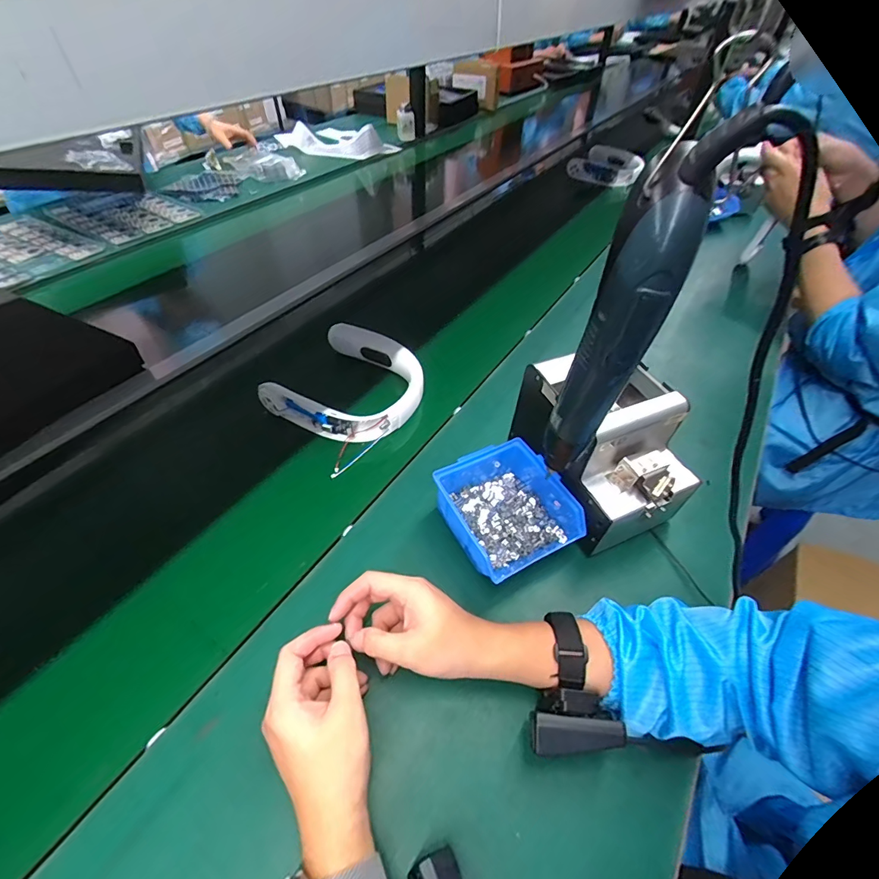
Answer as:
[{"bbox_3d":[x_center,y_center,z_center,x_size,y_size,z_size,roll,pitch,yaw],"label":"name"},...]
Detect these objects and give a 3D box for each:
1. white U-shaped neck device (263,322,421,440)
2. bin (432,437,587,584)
[{"bbox_3d":[-0.123,-0.081,0.626,0.188,0.043,0.177,23,47,15],"label":"white U-shaped neck device"},{"bbox_3d":[0.070,0.069,0.483,0.130,0.063,0.157,-18,52,-18],"label":"bin"}]

